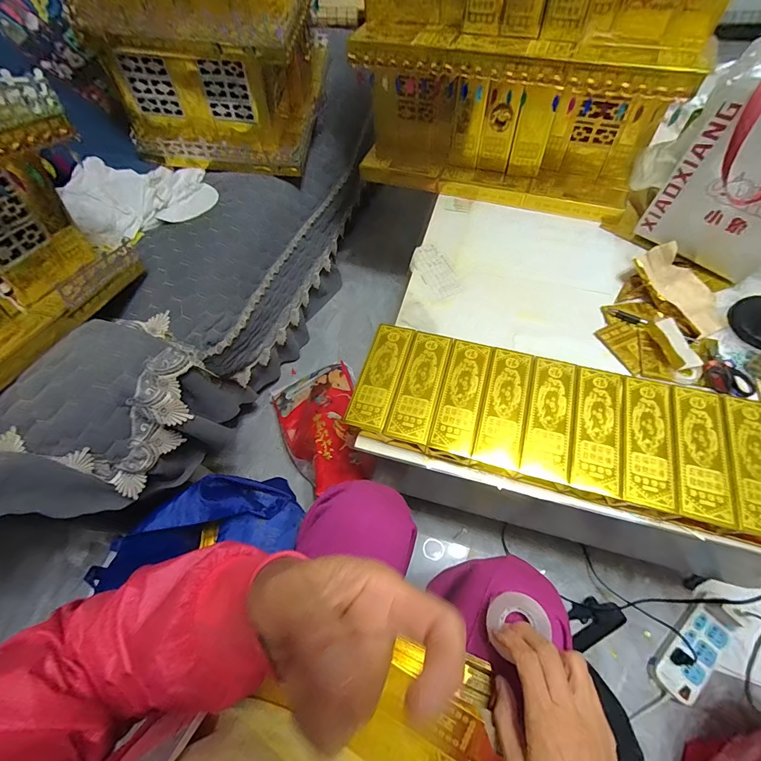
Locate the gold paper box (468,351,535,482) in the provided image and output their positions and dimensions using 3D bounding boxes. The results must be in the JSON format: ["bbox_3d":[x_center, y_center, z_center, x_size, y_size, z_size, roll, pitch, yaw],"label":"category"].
[{"bbox_3d":[0.192,0.046,0.581,0.066,0.039,0.197,14,63,12],"label":"gold paper box"}]

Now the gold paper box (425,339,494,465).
[{"bbox_3d":[0.128,0.028,0.590,0.066,0.029,0.197,14,63,12],"label":"gold paper box"}]

